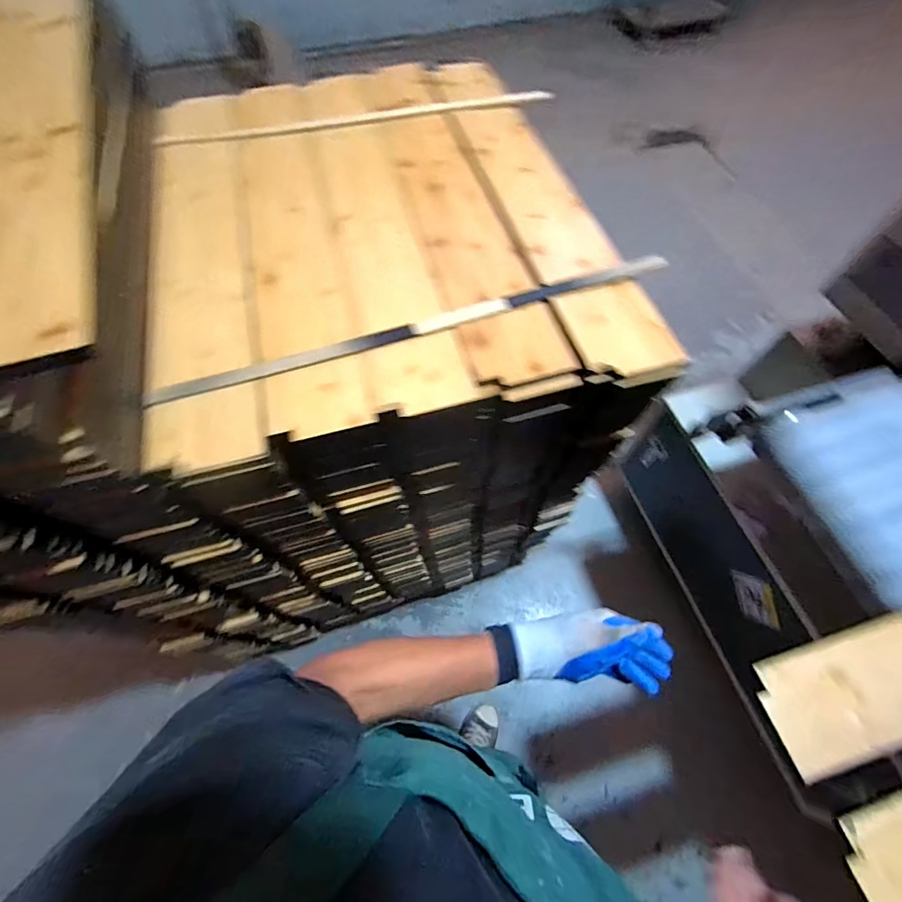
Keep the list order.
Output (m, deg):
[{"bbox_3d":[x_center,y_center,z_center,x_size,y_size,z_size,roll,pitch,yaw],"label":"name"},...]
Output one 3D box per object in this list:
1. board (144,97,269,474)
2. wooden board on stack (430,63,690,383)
[{"bbox_3d":[-0.327,-0.283,0.560,0.119,0.012,0.676,-13,64,-8],"label":"board"},{"bbox_3d":[0.114,-0.401,0.620,0.112,0.027,0.724,-12,64,-7],"label":"wooden board on stack"}]

